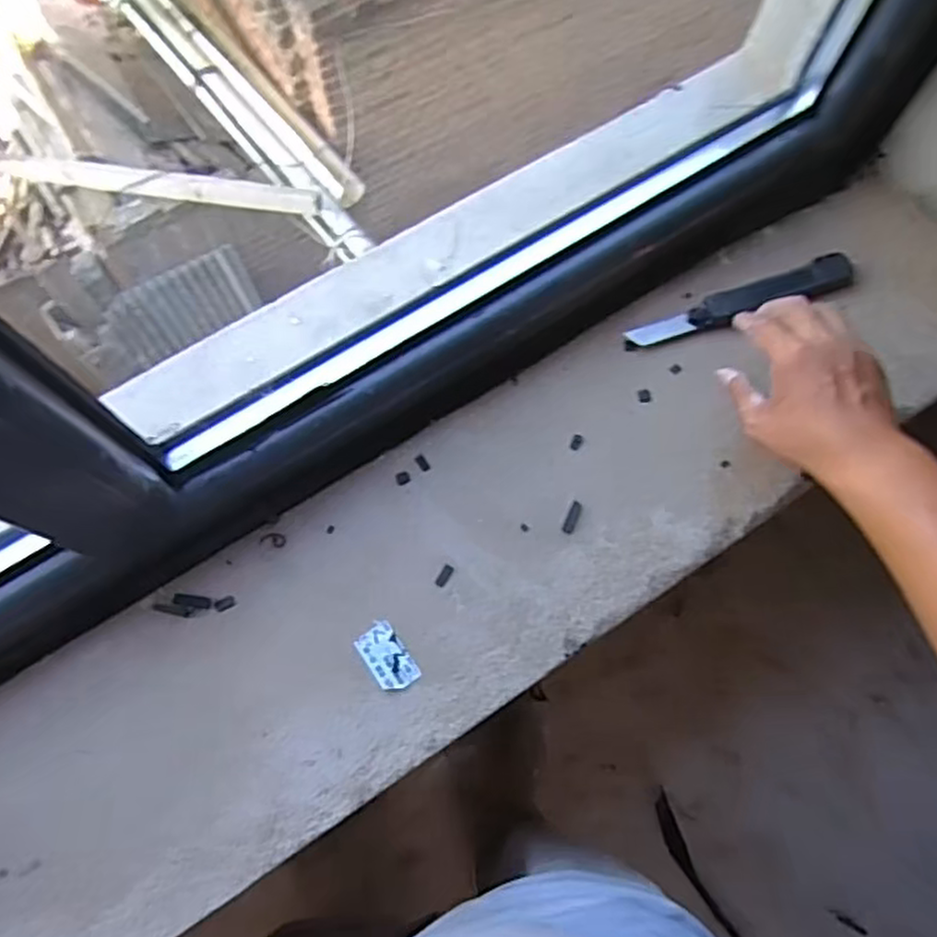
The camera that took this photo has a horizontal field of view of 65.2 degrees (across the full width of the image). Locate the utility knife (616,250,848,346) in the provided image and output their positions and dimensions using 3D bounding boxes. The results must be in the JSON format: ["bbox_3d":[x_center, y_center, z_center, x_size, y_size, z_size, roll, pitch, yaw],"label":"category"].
[{"bbox_3d":[0.234,-0.144,0.631,0.203,0.022,0.030,-19,75,-2],"label":"utility knife"}]

